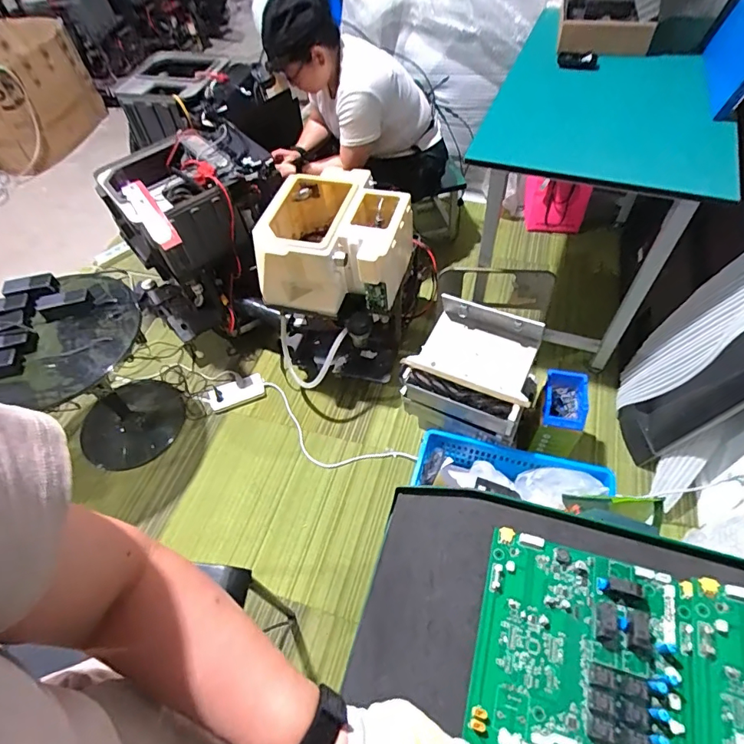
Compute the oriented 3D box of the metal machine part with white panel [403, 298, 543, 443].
[{"bbox_3d":[0.264,0.003,1.236,0.312,0.234,0.258,22,59,19],"label":"metal machine part with white panel"}]

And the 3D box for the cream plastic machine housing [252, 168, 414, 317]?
[{"bbox_3d":[-0.099,-0.389,1.389,0.418,0.230,0.364,11,56,12],"label":"cream plastic machine housing"}]

